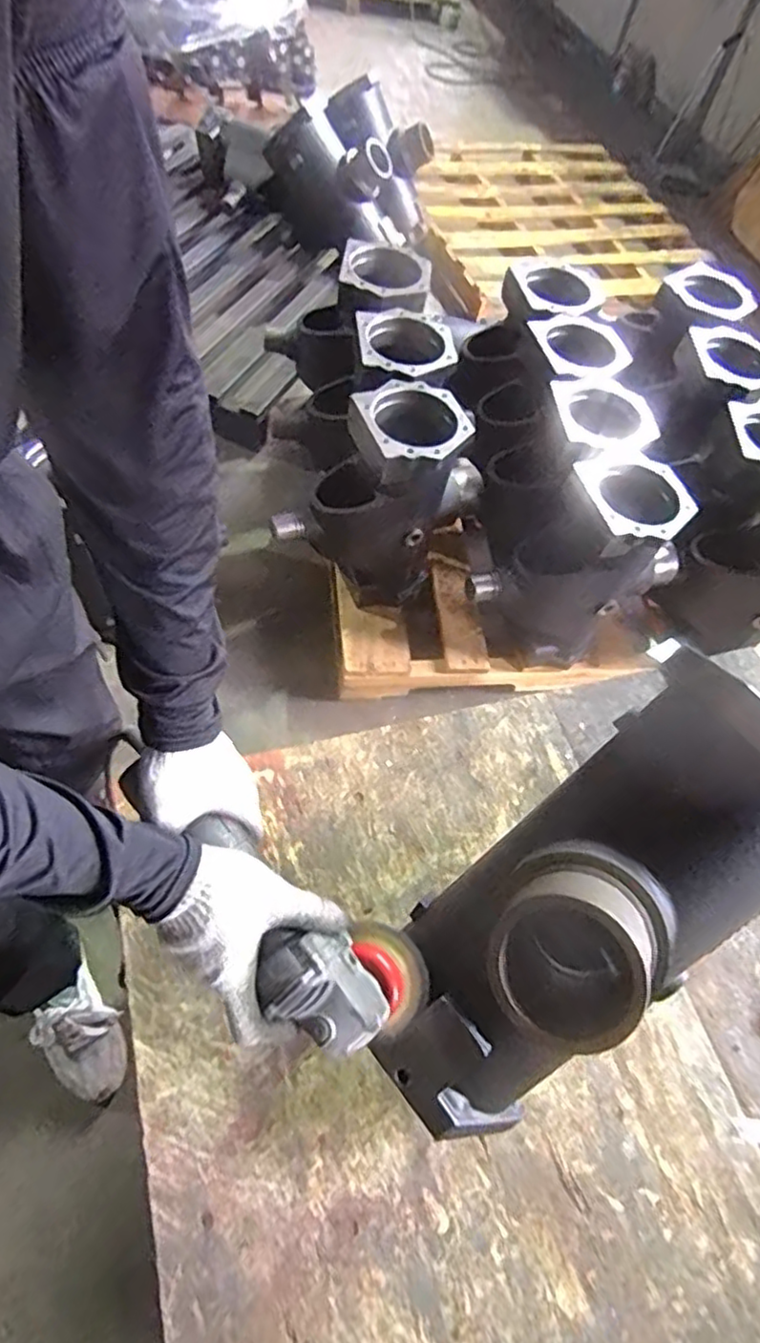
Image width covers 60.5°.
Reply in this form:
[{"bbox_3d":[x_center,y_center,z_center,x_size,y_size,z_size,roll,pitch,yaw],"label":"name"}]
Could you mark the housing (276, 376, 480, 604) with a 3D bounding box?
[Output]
[{"bbox_3d":[0.010,-0.328,1.300,0.331,0.419,0.243,14,59,-2],"label":"housing"}]

